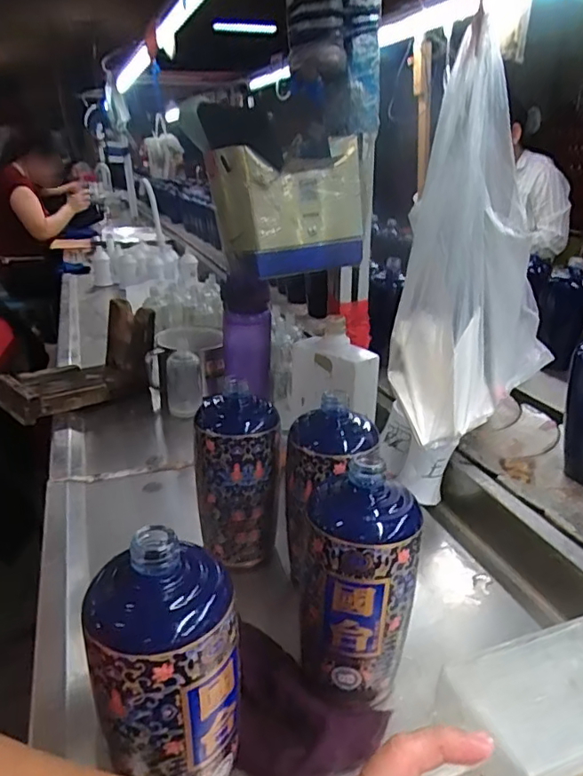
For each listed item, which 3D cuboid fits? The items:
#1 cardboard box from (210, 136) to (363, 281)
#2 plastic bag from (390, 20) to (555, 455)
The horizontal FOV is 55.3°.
[{"bbox_3d":[-0.006,-0.204,0.640,0.155,0.127,0.103,-15,27,-27],"label":"cardboard box"},{"bbox_3d":[0.167,-0.117,0.499,0.165,0.300,0.069,-20,30,-36],"label":"plastic bag"}]

